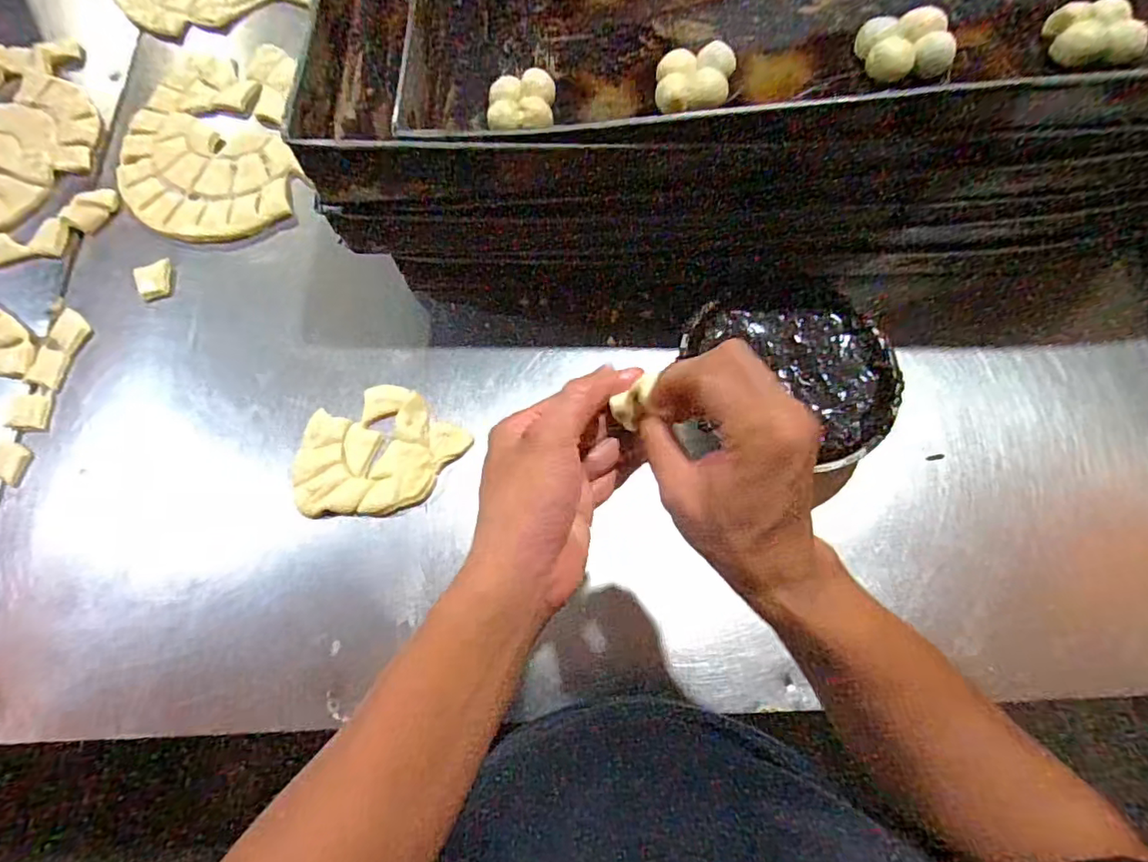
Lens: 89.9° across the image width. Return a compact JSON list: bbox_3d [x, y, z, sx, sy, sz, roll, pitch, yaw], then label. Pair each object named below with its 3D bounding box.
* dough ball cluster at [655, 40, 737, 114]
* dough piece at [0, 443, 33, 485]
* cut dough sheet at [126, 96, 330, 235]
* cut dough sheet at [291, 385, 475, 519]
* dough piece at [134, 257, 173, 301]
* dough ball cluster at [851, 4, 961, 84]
[{"bbox_3d":[0.108,-0.316,0.516,0.065,0.032,0.067,9,70,5],"label":"dough ball cluster"},{"bbox_3d":[-0.601,0.031,0.608,0.047,0.009,0.037,21,72,9],"label":"dough piece"},{"bbox_3d":[-0.475,-0.321,0.726,0.264,0.008,0.171,18,71,8],"label":"cut dough sheet"},{"bbox_3d":[-0.197,0.020,0.591,0.168,0.020,0.134,0,70,2],"label":"cut dough sheet"},{"bbox_3d":[-0.488,-0.175,0.671,0.040,0.013,0.041,-22,71,-7],"label":"dough piece"},{"bbox_3d":[0.278,-0.323,0.487,0.069,0.037,0.059,5,70,4],"label":"dough ball cluster"}]

